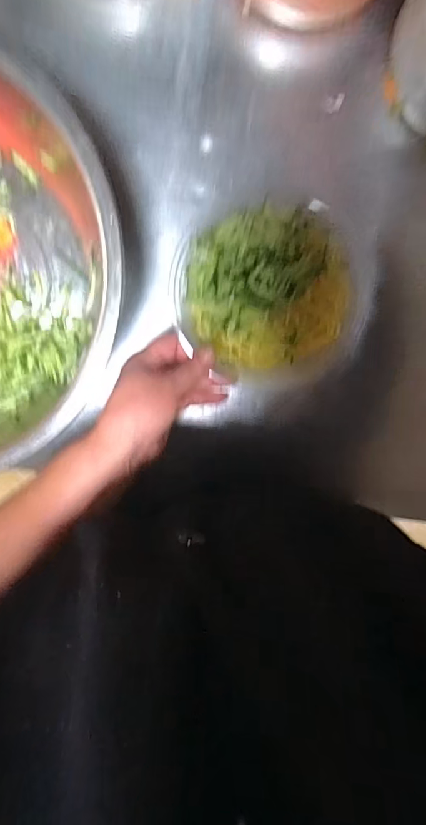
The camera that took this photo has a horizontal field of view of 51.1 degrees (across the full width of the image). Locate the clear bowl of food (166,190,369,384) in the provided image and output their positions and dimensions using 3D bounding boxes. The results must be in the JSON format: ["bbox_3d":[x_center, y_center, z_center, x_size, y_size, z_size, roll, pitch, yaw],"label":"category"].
[{"bbox_3d":[0.068,-0.113,0.412,0.177,0.094,0.178,0,99,2],"label":"clear bowl of food"}]

